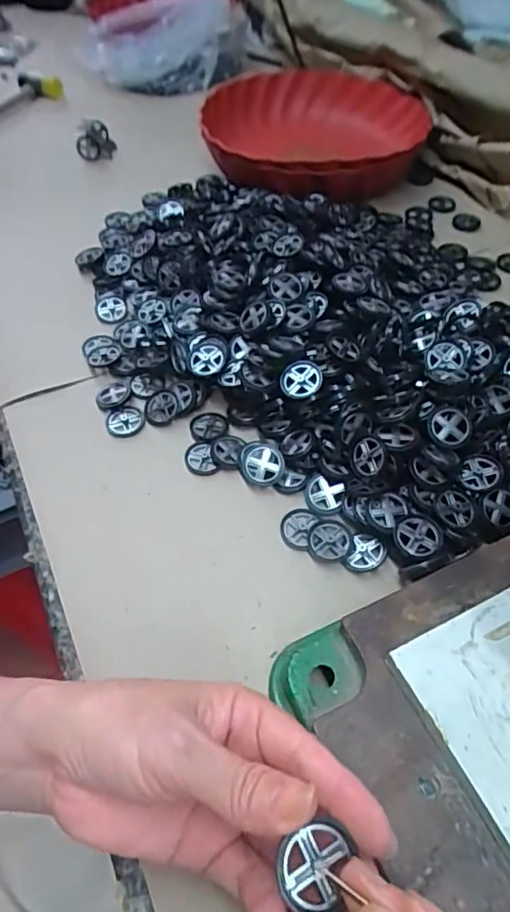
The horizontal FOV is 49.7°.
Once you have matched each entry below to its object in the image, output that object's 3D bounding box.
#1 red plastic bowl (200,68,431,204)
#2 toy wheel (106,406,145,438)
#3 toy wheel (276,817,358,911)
[{"bbox_3d":[0.067,-0.360,0.631,0.220,0.081,0.241,-1,52,1],"label":"red plastic bowl"},{"bbox_3d":[-0.094,-0.025,0.401,0.026,0.005,0.025,-1,52,1],"label":"toy wheel"},{"bbox_3d":[0.020,0.136,0.182,0.023,0.008,0.027,15,54,14],"label":"toy wheel"}]

